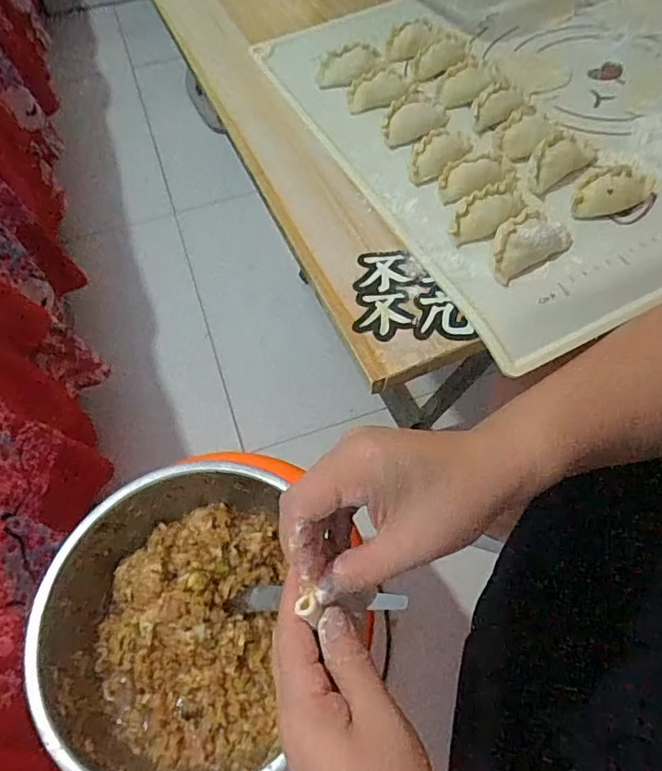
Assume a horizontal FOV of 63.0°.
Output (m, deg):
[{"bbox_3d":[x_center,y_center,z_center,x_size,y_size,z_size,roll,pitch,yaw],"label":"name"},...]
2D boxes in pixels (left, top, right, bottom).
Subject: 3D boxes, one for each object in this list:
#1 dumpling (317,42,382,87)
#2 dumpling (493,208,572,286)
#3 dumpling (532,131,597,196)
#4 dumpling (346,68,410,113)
[{"bbox_3d":[0.014,-0.274,0.461,0.052,0.021,0.025,-1,60,0],"label":"dumpling"},{"bbox_3d":[0.124,-0.091,0.340,0.058,0.022,0.028,-25,63,-13],"label":"dumpling"},{"bbox_3d":[0.162,-0.160,0.382,0.062,0.023,0.029,-39,67,-19],"label":"dumpling"},{"bbox_3d":[0.039,-0.241,0.439,0.053,0.020,0.019,-18,61,-9],"label":"dumpling"}]

